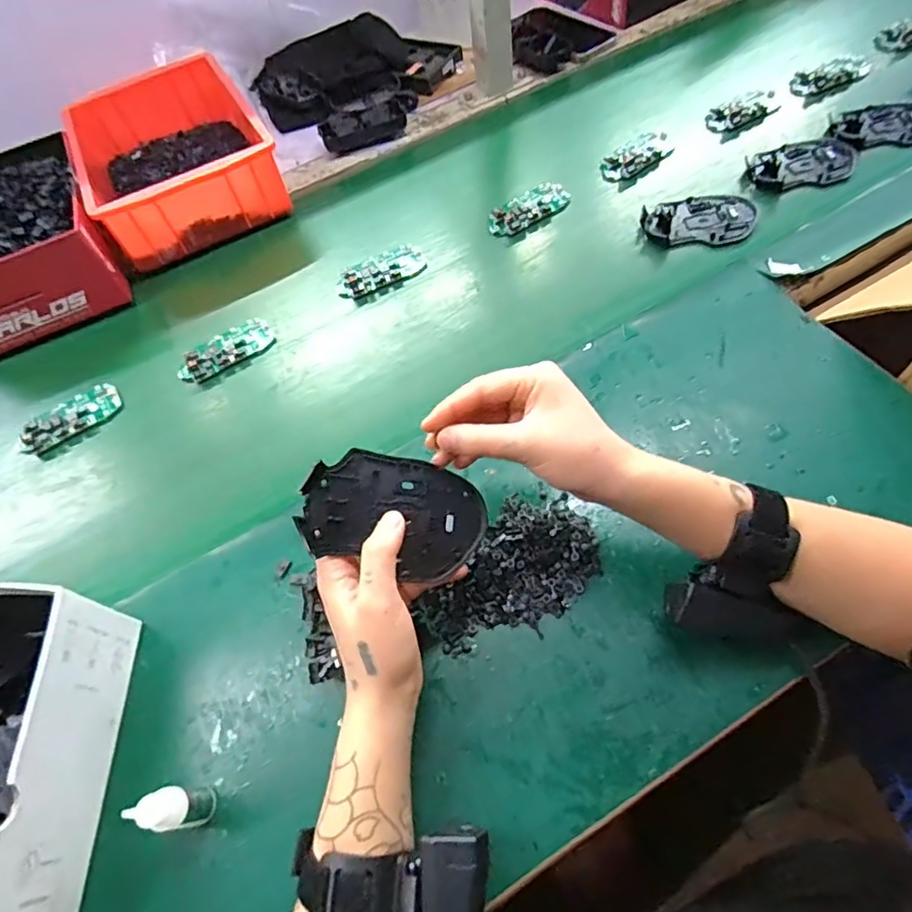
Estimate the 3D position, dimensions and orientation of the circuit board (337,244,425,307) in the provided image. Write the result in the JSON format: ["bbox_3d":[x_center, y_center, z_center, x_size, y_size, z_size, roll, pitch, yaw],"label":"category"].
[{"bbox_3d":[-0.082,-0.198,0.599,0.094,0.014,0.052,-30,60,-10],"label":"circuit board"}]

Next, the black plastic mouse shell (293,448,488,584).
[{"bbox_3d":[-0.036,0.036,0.348,0.114,0.008,0.068,16,78,-14],"label":"black plastic mouse shell"}]

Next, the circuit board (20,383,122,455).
[{"bbox_3d":[-0.374,-0.036,0.540,0.095,0.020,0.045,-39,62,-15],"label":"circuit board"}]

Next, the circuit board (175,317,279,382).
[{"bbox_3d":[-0.233,-0.108,0.561,0.097,0.010,0.046,-32,60,-11],"label":"circuit board"}]

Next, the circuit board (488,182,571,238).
[{"bbox_3d":[0.081,-0.275,0.620,0.097,0.013,0.051,-33,60,-12],"label":"circuit board"}]

